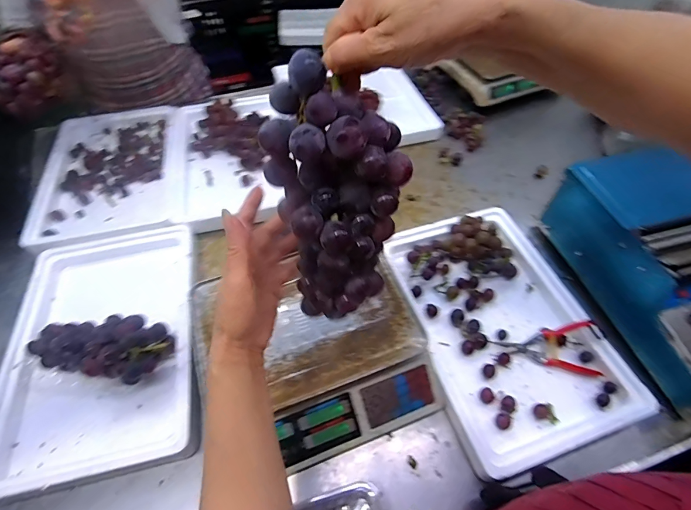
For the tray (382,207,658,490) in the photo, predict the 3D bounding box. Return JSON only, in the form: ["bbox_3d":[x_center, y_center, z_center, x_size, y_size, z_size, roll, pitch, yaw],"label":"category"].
[{"bbox_3d":[0.267,0.104,0.663,0.295,0.071,0.445,-15,57,-7],"label":"tray"}]

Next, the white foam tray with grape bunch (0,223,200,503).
[{"bbox_3d":[-0.437,0.127,0.625,0.284,0.109,0.447,-11,57,-4],"label":"white foam tray with grape bunch"}]

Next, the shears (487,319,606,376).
[{"bbox_3d":[0.346,0.148,0.633,0.173,0.029,0.084,6,57,8],"label":"shears"}]

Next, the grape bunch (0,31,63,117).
[{"bbox_3d":[-0.696,-0.383,0.806,0.077,0.102,0.153,31,60,20],"label":"grape bunch"}]

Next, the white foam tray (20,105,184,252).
[{"bbox_3d":[-0.579,-0.220,0.918,0.329,0.035,0.436,-13,57,-5],"label":"white foam tray"}]

